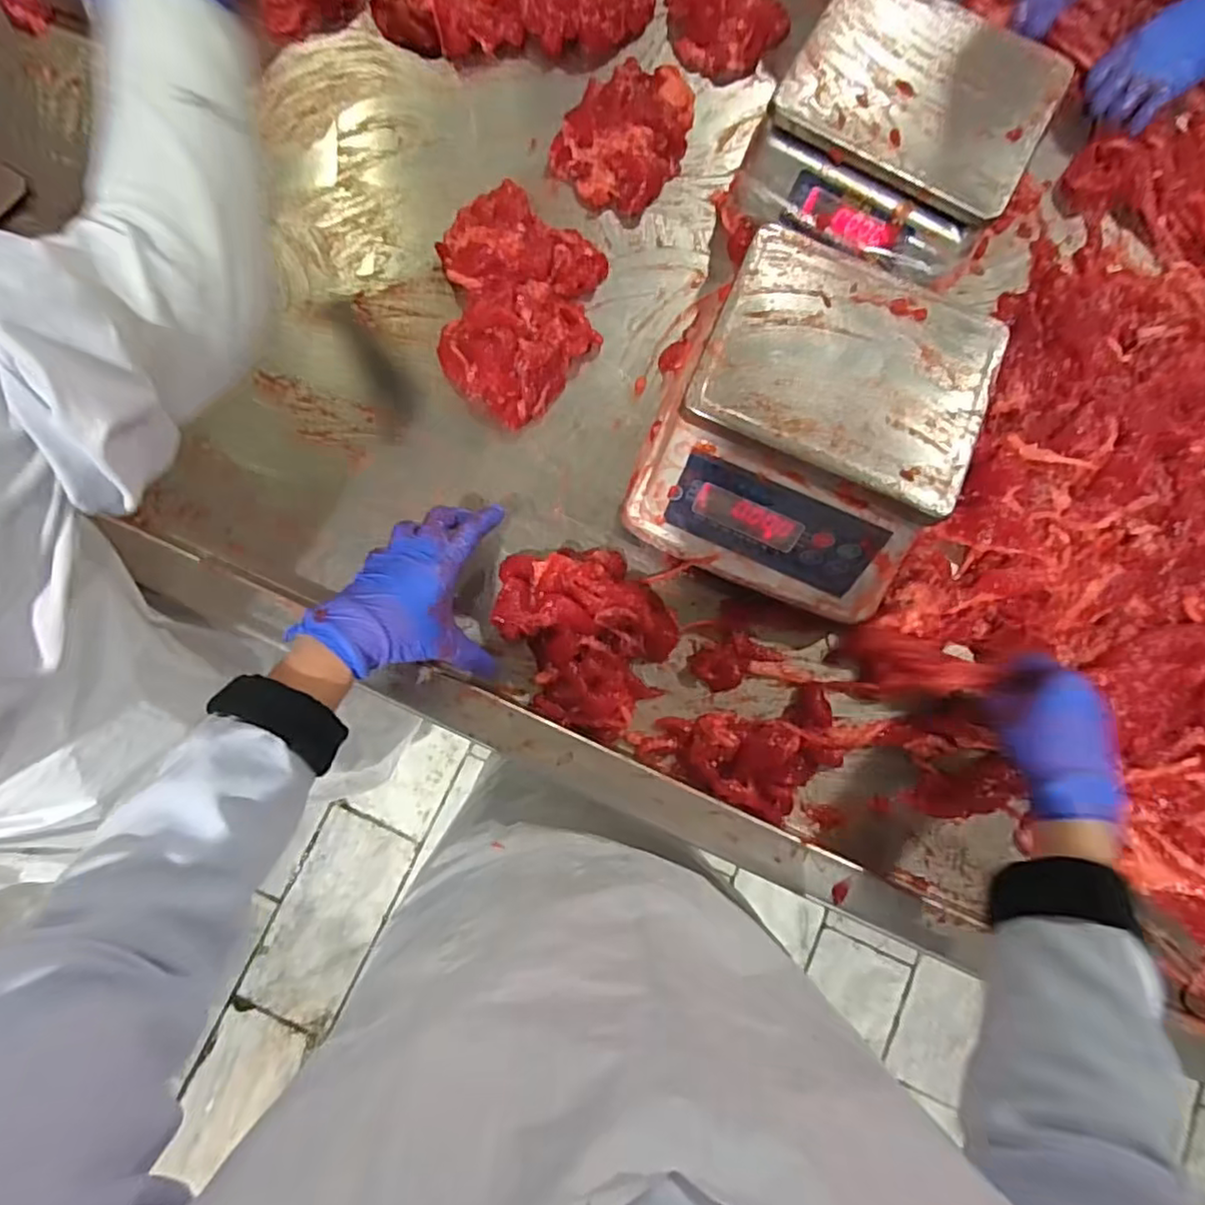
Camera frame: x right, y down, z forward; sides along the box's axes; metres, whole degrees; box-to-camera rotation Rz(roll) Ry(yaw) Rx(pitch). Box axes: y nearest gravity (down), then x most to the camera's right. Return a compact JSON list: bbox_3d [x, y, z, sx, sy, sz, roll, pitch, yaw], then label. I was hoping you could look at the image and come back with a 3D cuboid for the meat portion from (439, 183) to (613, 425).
[{"bbox_3d":[-0.076,-0.281,0.605,0.149,0.063,0.224,-3,80,-2],"label":"meat portion"}]

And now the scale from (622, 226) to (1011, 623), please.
[{"bbox_3d":[0.164,-0.139,0.528,0.220,0.135,0.240,23,80,2],"label":"scale"}]

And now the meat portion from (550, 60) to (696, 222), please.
[{"bbox_3d":[0.030,-0.490,0.659,0.116,0.038,0.179,33,81,4],"label":"meat portion"}]

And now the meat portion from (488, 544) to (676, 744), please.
[{"bbox_3d":[-0.021,0.022,0.544,0.157,0.050,0.139,31,81,4],"label":"meat portion"}]

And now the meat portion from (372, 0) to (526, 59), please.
[{"bbox_3d":[-0.166,-0.648,0.683,0.155,0.040,0.124,-7,81,-3],"label":"meat portion"}]

